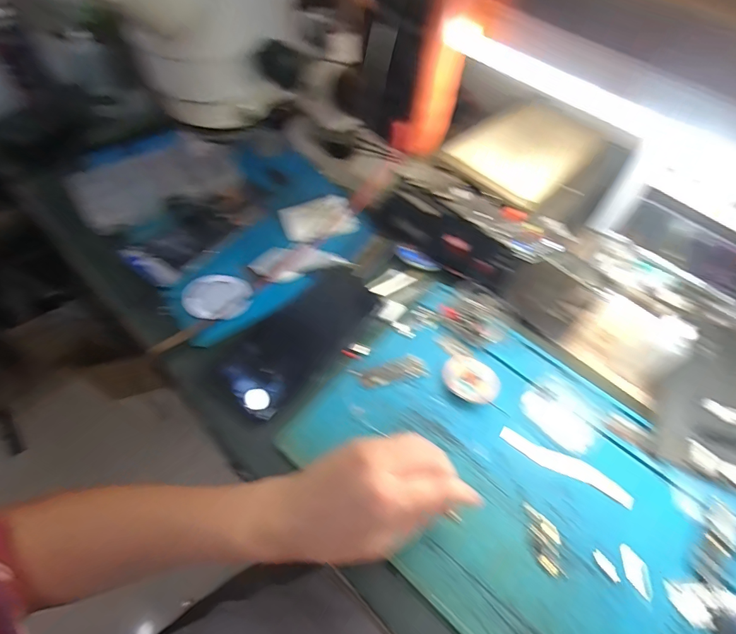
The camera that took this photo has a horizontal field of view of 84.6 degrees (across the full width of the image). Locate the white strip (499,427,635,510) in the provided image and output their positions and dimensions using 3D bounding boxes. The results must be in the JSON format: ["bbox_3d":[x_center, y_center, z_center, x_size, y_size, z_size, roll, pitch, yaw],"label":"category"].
[{"bbox_3d":[0.172,0.130,0.355,0.114,0.004,0.019,24,68,14],"label":"white strip"}]

